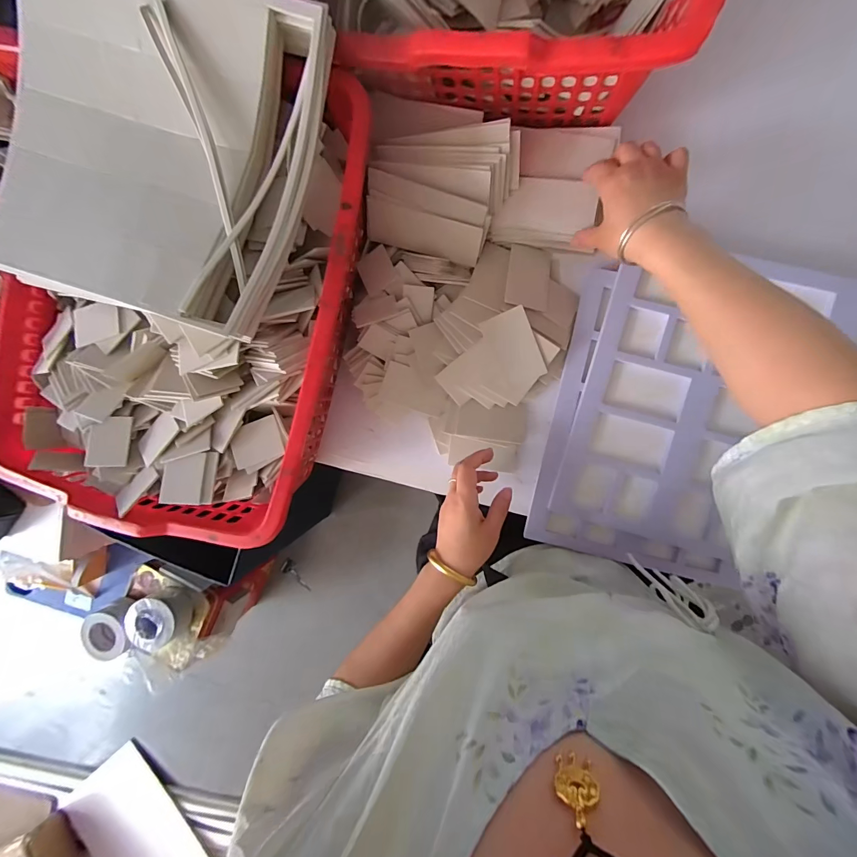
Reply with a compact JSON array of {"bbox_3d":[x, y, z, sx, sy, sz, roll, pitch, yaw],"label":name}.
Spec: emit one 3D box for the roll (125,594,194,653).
[{"bbox_3d":[-0.699,0.494,1.000,0.144,0.075,0.131,-32,90,8],"label":"roll"}]

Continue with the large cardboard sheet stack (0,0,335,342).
[{"bbox_3d":[-0.249,-0.246,0.340,0.278,0.047,0.273,16,96,6],"label":"large cardboard sheet stack"}]

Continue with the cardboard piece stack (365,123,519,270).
[{"bbox_3d":[0.012,-0.265,0.436,0.160,0.029,0.130,9,127,4],"label":"cardboard piece stack"}]

